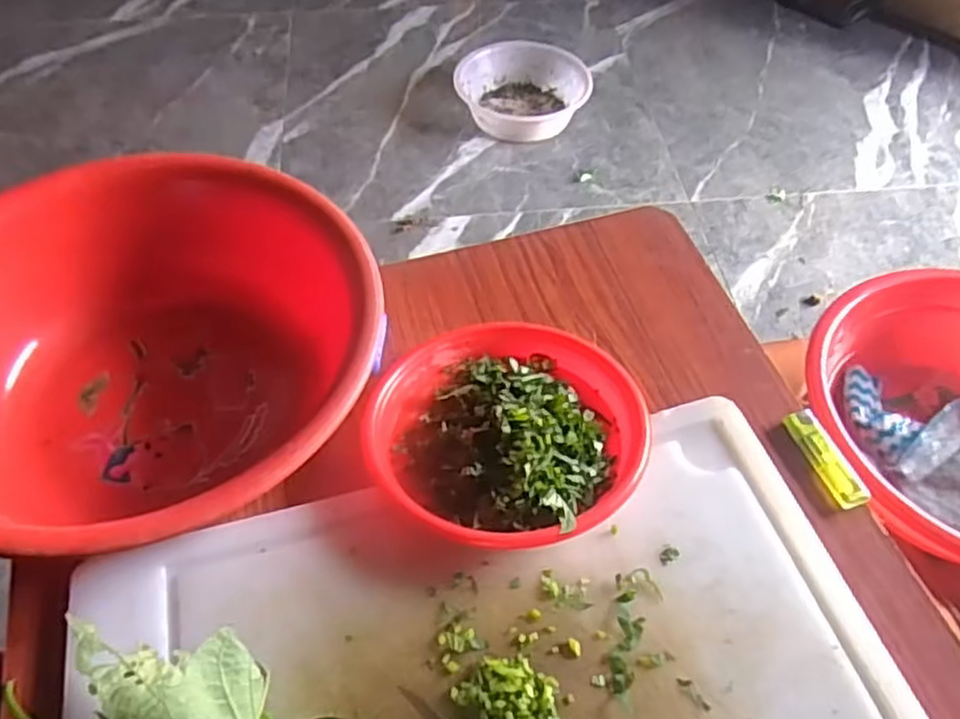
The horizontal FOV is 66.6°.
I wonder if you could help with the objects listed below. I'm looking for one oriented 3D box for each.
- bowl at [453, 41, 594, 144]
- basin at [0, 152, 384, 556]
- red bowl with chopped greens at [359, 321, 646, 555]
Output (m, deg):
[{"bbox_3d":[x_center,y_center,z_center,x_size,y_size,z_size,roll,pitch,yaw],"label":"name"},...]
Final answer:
[{"bbox_3d":[0.087,-0.566,1.536,0.245,0.080,0.256,1,53,-1],"label":"bowl"},{"bbox_3d":[-0.233,0.009,0.512,0.302,0.114,0.291,1,53,-1],"label":"basin"},{"bbox_3d":[0.020,0.040,0.526,0.192,0.048,0.186,1,53,-1],"label":"red bowl with chopped greens"}]

